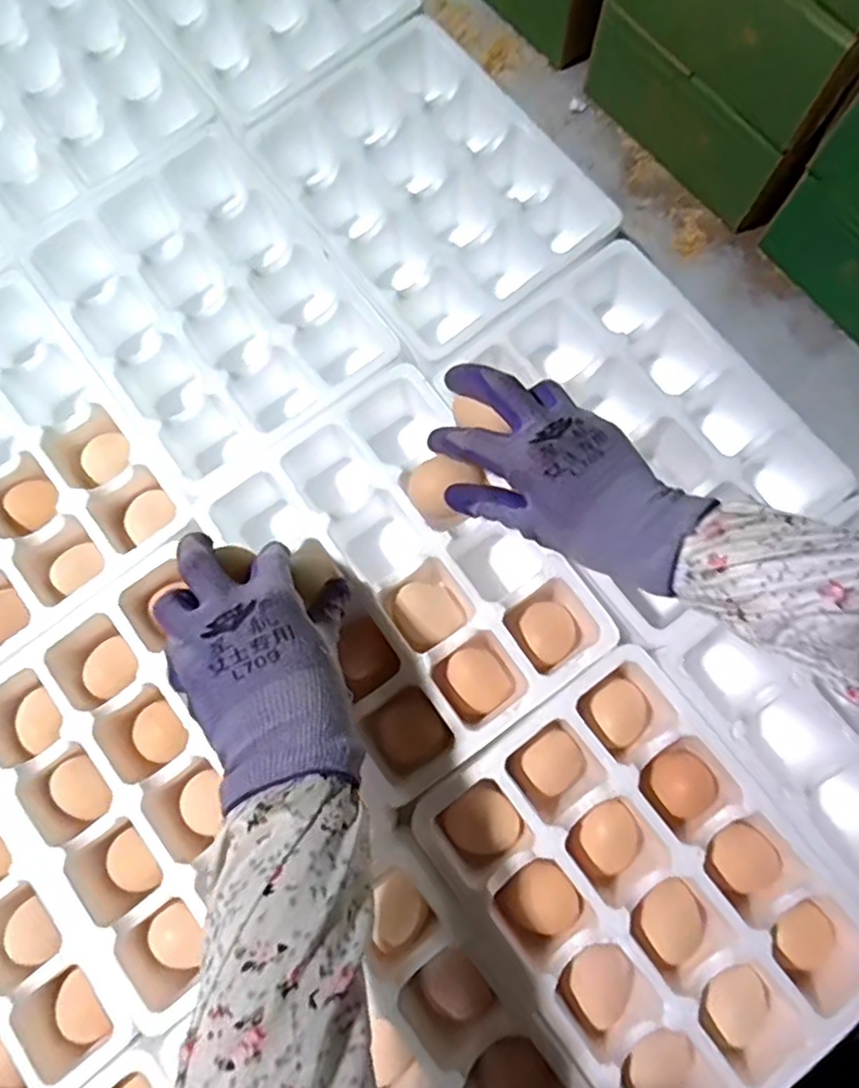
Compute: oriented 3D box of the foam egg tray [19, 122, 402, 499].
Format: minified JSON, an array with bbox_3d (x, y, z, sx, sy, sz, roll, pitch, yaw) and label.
[{"bbox_3d":[-0.165,-0.175,0.521,0.188,0.063,0.244,-37,80,-6],"label":"foam egg tray"}]

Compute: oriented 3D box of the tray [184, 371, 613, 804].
[{"bbox_3d":[-0.016,0.023,0.478,0.177,0.071,0.242,-35,80,-6],"label":"tray"}]

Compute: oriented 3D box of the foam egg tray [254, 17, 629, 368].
[{"bbox_3d":[0.000,-0.271,0.533,0.184,0.077,0.250,-38,80,-6],"label":"foam egg tray"}]

